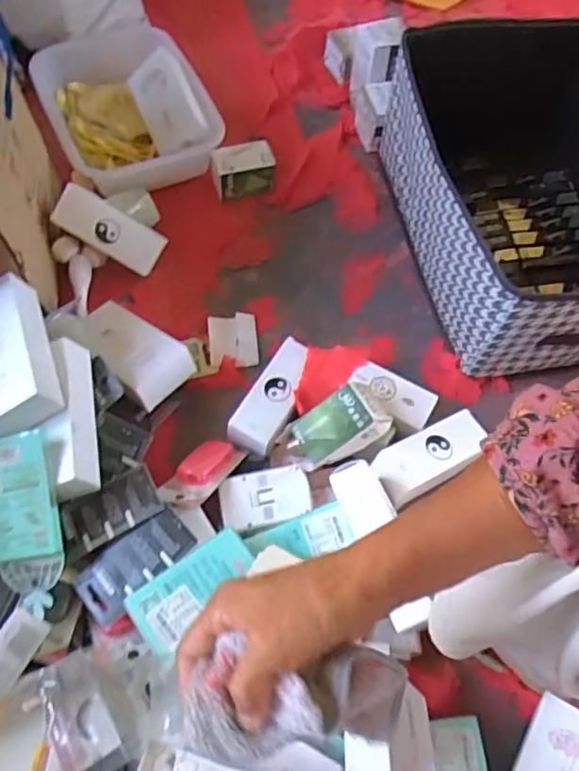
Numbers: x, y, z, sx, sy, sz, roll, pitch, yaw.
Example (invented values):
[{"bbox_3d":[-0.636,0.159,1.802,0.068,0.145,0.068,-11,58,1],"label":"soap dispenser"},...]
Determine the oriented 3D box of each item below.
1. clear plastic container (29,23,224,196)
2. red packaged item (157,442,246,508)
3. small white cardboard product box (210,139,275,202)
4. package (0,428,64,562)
[{"bbox_3d":[-0.234,-0.402,0.871,0.215,0.081,0.290,-24,66,-15],"label":"clear plastic container"},{"bbox_3d":[-0.090,0.090,0.620,0.046,0.016,0.104,33,42,14],"label":"red packaged item"},{"bbox_3d":[-0.065,-0.303,0.851,0.087,0.052,0.055,-10,63,-8],"label":"small white cardboard product box"},{"bbox_3d":[-0.243,0.099,0.531,0.073,0.007,0.109,-15,84,13],"label":"package"}]

